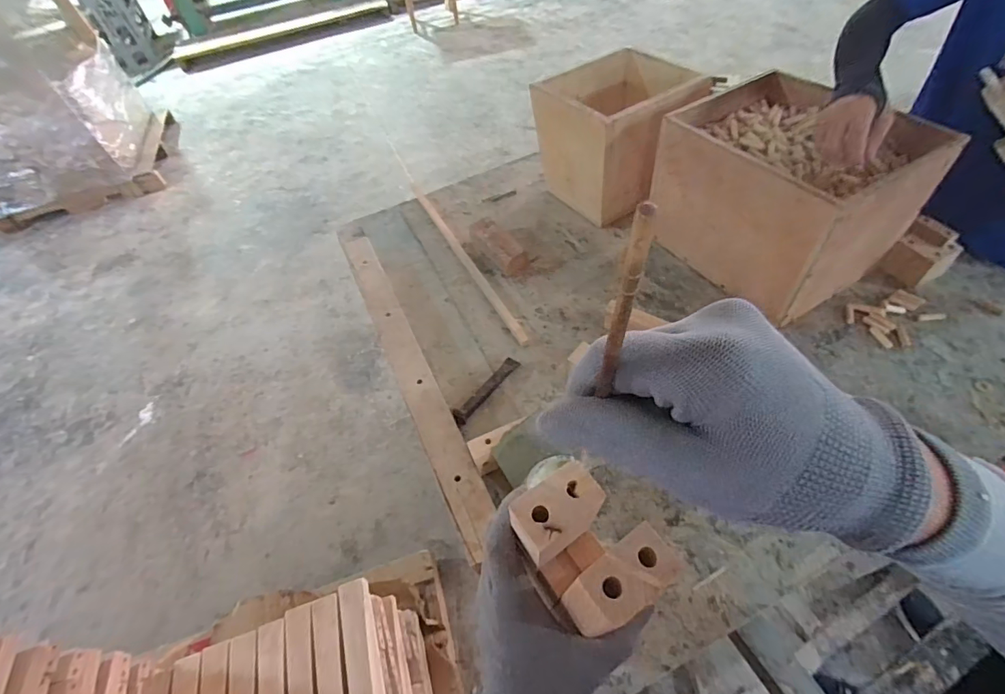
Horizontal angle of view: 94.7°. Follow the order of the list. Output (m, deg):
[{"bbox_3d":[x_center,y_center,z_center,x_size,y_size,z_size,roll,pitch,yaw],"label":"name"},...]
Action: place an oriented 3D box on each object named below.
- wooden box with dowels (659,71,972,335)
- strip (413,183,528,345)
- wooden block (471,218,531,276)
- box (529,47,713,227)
[{"bbox_3d":[0.450,-0.257,0.781,0.269,0.235,0.340,-29,54,-14],"label":"wooden box with dowels"},{"bbox_3d":[-0.083,-0.190,0.936,0.025,0.014,0.545,-25,53,-11],"label":"strip"},{"bbox_3d":[-0.009,-0.200,0.922,0.066,0.035,0.169,-29,54,-14],"label":"wooden block"},{"bbox_3d":[0.243,-0.425,0.950,0.283,0.235,0.254,-32,55,-16],"label":"box"}]

